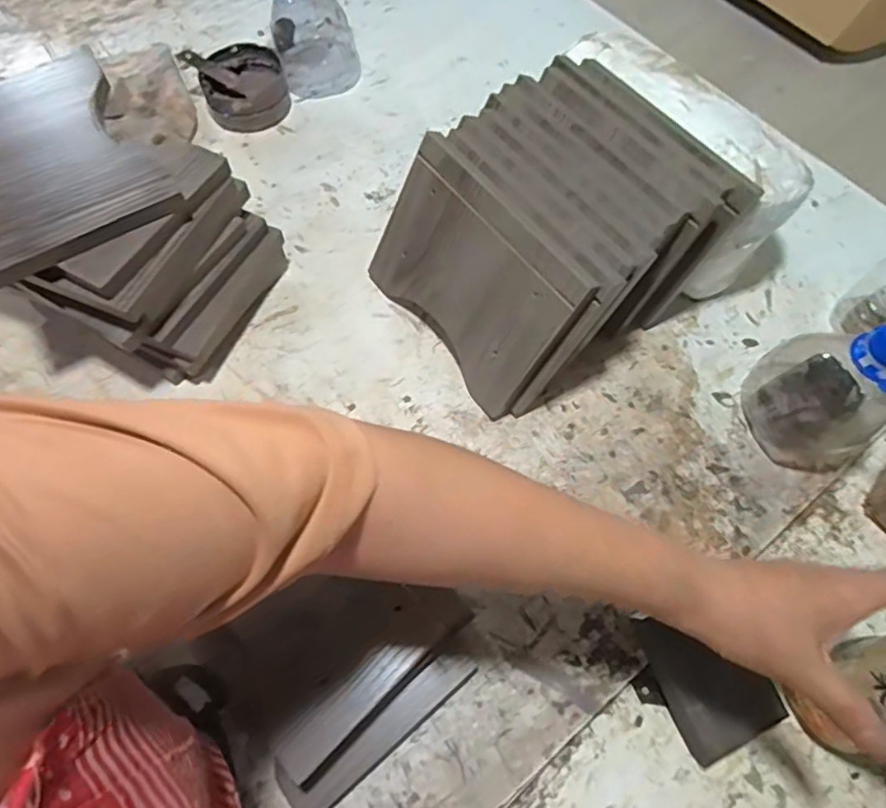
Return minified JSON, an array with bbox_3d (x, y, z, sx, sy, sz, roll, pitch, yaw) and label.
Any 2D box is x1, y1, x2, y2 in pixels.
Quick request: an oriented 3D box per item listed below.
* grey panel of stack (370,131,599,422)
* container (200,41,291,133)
[{"bbox_3d":[0.019,-0.104,0.490,0.012,0.145,0.193,-19,62,-43],"label":"grey panel of stack"},{"bbox_3d":[-0.222,-0.353,0.658,0.089,0.046,0.094,0,65,0],"label":"container"}]

